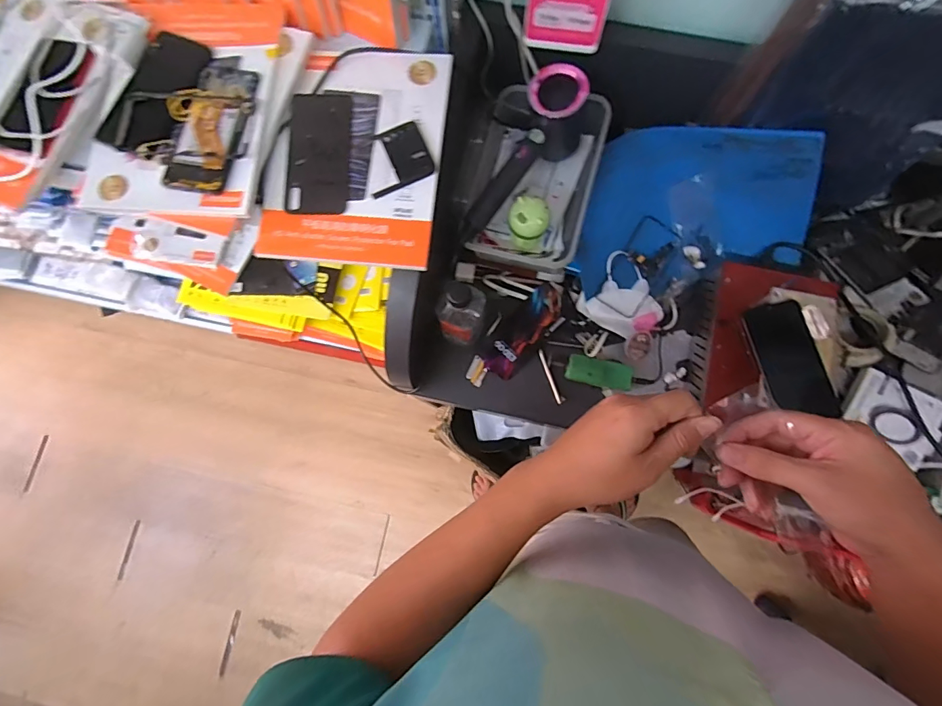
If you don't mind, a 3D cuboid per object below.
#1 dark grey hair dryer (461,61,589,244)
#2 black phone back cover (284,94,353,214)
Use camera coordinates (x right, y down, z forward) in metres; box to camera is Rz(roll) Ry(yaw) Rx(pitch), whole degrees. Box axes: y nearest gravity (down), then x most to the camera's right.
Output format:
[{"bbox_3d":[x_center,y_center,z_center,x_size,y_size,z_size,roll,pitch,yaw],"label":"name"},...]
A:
[{"bbox_3d":[0.077,-0.253,0.598,0.082,0.116,0.246,27,81,5],"label":"dark grey hair dryer"},{"bbox_3d":[-0.177,-0.234,0.515,0.071,0.008,0.149,0,79,1],"label":"black phone back cover"}]

